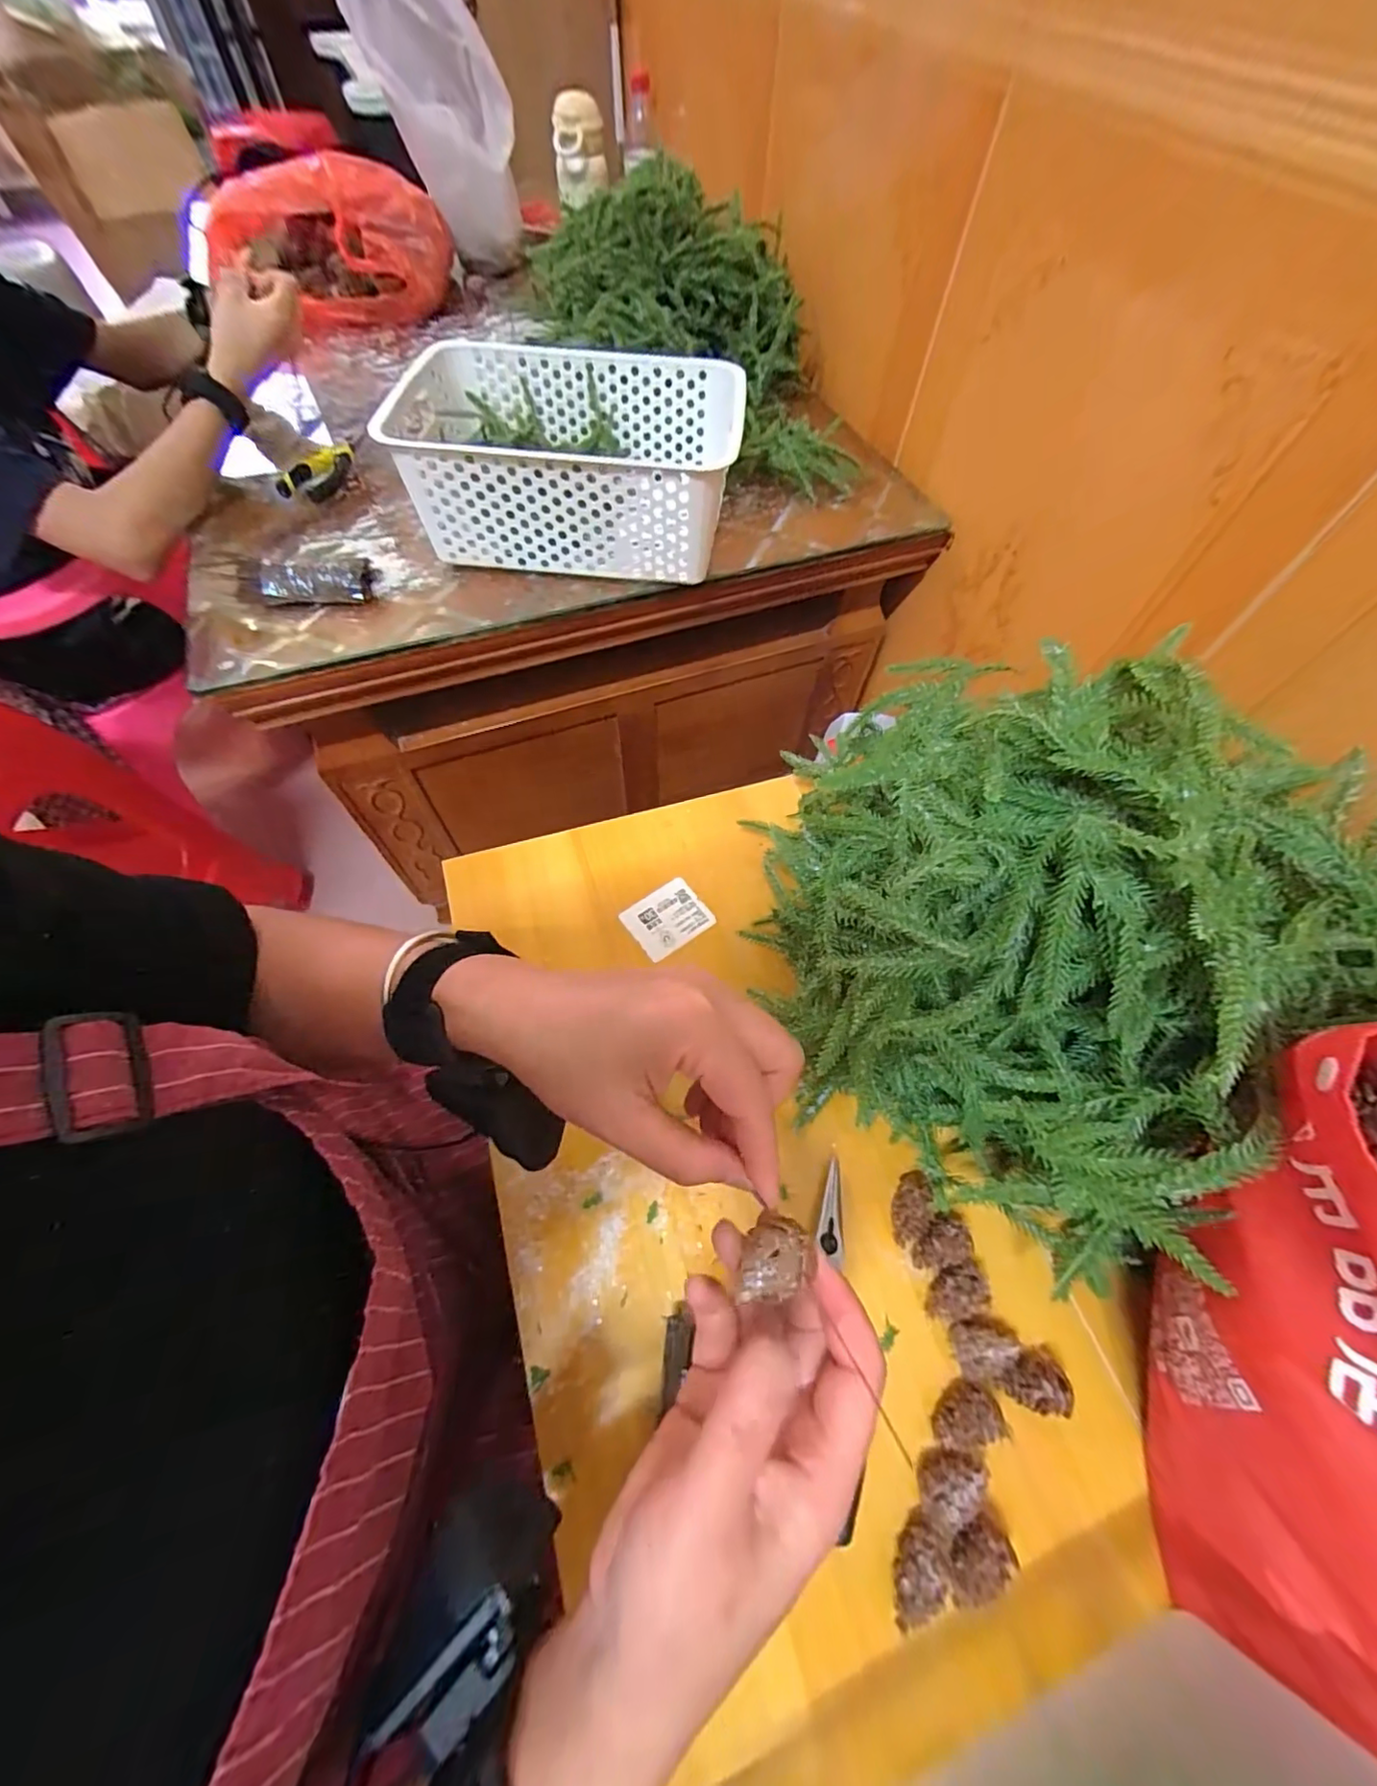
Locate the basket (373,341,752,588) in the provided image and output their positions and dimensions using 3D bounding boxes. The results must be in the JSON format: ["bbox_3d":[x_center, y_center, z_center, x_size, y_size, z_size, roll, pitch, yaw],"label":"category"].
[{"bbox_3d":[-0.114,-0.417,0.568,0.293,0.115,0.203,6,61,2],"label":"basket"}]

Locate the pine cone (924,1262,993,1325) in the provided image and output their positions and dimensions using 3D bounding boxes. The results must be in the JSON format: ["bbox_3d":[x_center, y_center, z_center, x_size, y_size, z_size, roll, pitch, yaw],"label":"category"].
[{"bbox_3d":[0.147,0.219,0.316,0.035,0.021,0.023,-32,66,-18],"label":"pine cone"}]

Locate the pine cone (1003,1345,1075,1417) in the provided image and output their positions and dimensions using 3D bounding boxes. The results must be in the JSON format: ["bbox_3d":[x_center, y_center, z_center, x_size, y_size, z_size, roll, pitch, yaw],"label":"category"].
[{"bbox_3d":[0.181,0.253,0.301,0.031,0.019,0.027,16,62,7],"label":"pine cone"}]

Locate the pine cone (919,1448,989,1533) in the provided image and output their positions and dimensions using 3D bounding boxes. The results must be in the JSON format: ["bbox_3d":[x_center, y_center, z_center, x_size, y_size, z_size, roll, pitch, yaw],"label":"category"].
[{"bbox_3d":[0.127,0.284,0.279,0.024,0.025,0.030,34,65,16],"label":"pine cone"}]

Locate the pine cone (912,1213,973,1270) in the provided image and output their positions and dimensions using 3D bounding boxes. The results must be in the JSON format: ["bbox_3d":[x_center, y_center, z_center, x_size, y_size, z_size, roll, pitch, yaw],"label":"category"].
[{"bbox_3d":[0.142,0.197,0.327,0.031,0.019,0.023,-7,61,-5],"label":"pine cone"}]

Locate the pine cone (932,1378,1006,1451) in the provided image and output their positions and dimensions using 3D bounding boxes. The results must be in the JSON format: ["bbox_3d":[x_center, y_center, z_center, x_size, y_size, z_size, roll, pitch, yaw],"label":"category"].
[{"bbox_3d":[0.142,0.267,0.292,0.035,0.023,0.024,-28,65,-16],"label":"pine cone"}]

